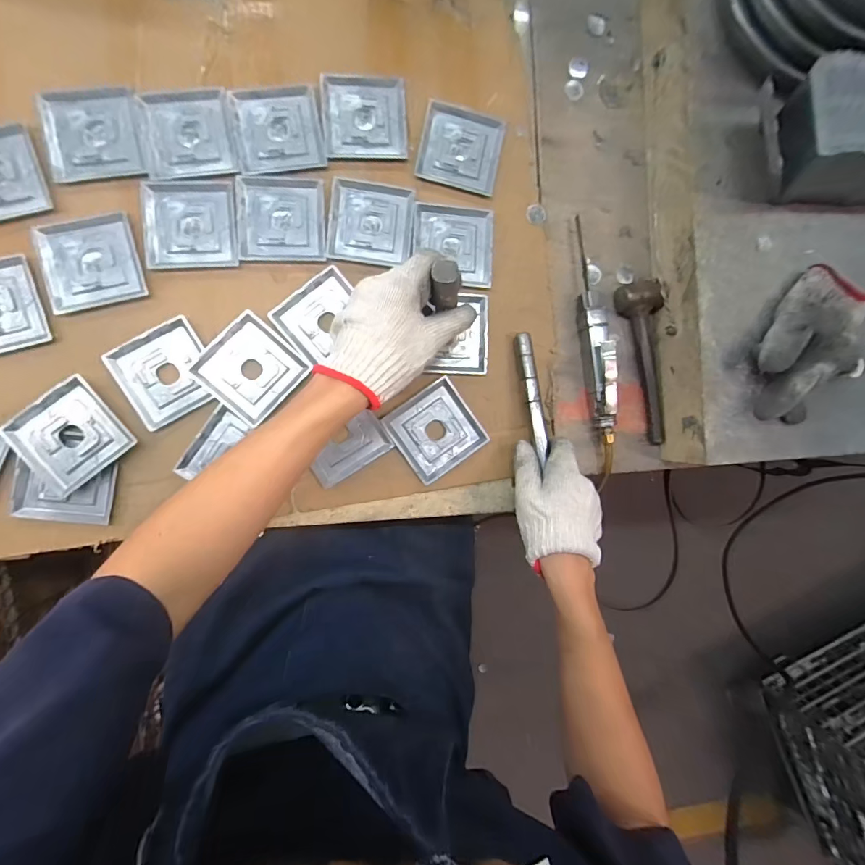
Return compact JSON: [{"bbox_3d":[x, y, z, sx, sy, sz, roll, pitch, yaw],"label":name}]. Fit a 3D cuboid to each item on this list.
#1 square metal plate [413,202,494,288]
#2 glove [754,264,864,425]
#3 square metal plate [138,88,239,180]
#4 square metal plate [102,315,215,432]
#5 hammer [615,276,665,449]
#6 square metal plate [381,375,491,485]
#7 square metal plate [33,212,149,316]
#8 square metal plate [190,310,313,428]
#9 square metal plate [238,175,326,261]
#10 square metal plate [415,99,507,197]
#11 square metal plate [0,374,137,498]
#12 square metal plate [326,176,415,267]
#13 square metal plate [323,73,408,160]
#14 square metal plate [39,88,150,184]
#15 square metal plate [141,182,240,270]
[{"bbox_3d":[0.024,-0.215,0.471,0.090,0.010,0.087,2,89,-7],"label":"square metal plate"},{"bbox_3d":[0.392,-0.084,0.422,0.092,0.045,0.177,38,85,-5],"label":"glove"},{"bbox_3d":[-0.259,-0.318,0.439,0.090,0.009,0.090,-9,91,-7],"label":"square metal plate"},{"bbox_3d":[-0.278,-0.061,0.432,0.090,0.011,0.090,-31,93,-6],"label":"square metal plate"},{"bbox_3d":[0.263,-0.084,0.489,0.046,0.033,0.193,-14,91,-7],"label":"hammer"},{"bbox_3d":[0.003,-0.002,0.463,0.090,0.010,0.088,-35,94,-6],"label":"square metal plate"},{"bbox_3d":[-0.352,-0.175,0.425,0.091,0.004,0.091,-14,91,-7],"label":"square metal plate"},{"bbox_3d":[-0.194,-0.067,0.443,0.090,0.011,0.092,42,85,-5],"label":"square metal plate"},{"bbox_3d":[-0.164,-0.233,0.448,0.090,0.005,0.089,-2,90,-7],"label":"square metal plate"},{"bbox_3d":[0.033,-0.327,0.474,0.091,0.008,0.092,11,88,-7],"label":"square metal plate"},{"bbox_3d":[-0.368,0.005,0.419,0.092,0.006,0.091,-38,94,-6],"label":"square metal plate"},{"bbox_3d":[-0.068,-0.235,0.462,0.091,0.007,0.090,4,89,-7],"label":"square metal plate"},{"bbox_3d":[-0.074,-0.353,0.460,0.090,0.006,0.091,-5,90,-7],"label":"square metal plate"},{"bbox_3d":[-0.350,-0.308,0.426,0.090,0.004,0.088,-10,91,-7],"label":"square metal plate"},{"bbox_3d":[-0.255,-0.219,0.437,0.091,0.004,0.089,-3,90,-7],"label":"square metal plate"}]

